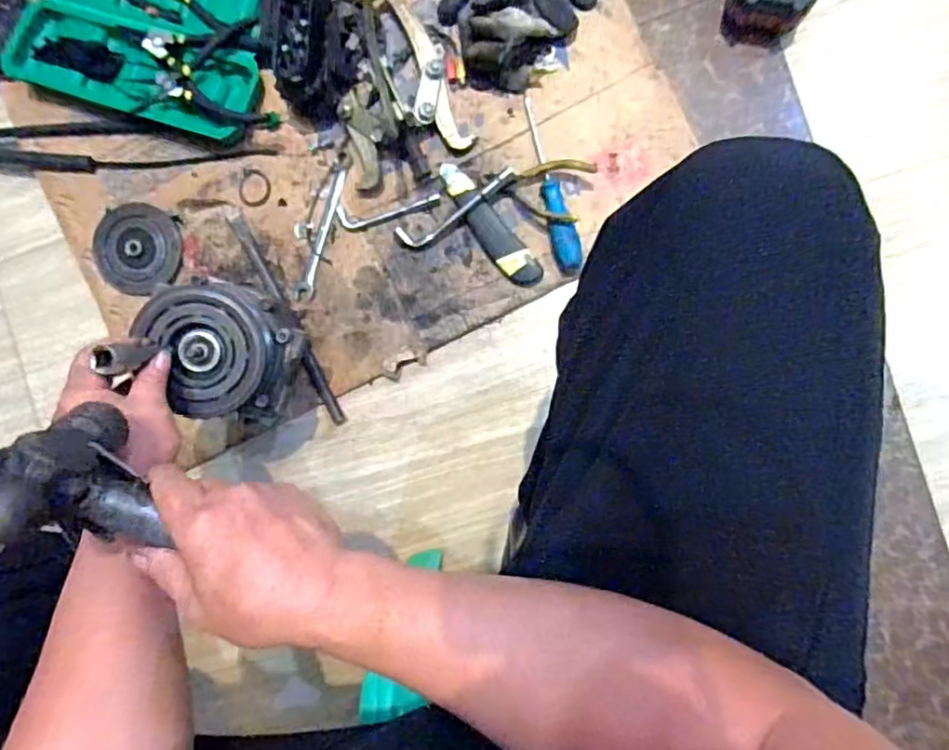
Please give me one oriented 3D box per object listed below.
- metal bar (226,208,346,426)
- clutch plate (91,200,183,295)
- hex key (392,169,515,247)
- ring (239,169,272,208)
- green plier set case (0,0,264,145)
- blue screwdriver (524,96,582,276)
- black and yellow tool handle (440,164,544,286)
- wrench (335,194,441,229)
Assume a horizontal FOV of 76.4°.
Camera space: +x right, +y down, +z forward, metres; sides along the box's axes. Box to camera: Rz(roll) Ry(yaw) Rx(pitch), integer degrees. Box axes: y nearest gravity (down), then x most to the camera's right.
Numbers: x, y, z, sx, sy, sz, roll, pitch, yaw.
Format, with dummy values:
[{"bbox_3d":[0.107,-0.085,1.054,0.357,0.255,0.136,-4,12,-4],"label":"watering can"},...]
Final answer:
[{"bbox_3d":[-0.217,-0.068,0.693,0.019,0.009,0.277,-28,88,6],"label":"metal bar"},{"bbox_3d":[-0.398,-0.149,0.715,0.103,0.019,0.102,0,91,6],"label":"clutch plate"},{"bbox_3d":[-0.018,-0.179,0.662,0.143,0.020,0.029,-24,88,6],"label":"hex key"},{"bbox_3d":[-0.261,-0.221,0.717,0.041,0.005,0.044,1,94,8],"label":"ring"},{"bbox_3d":[-0.378,-0.412,0.685,0.323,0.038,0.228,20,93,6],"label":"green plier set case"},{"bbox_3d":[0.083,-0.210,0.651,0.029,0.022,0.186,-13,89,6],"label":"blue screwdriver"},{"bbox_3d":[0.013,-0.164,0.663,0.037,0.020,0.163,-39,87,5],"label":"black and yellow tool handle"},{"bbox_3d":[-0.097,-0.182,0.677,0.117,0.004,0.026,-6,90,6],"label":"wrench"}]

